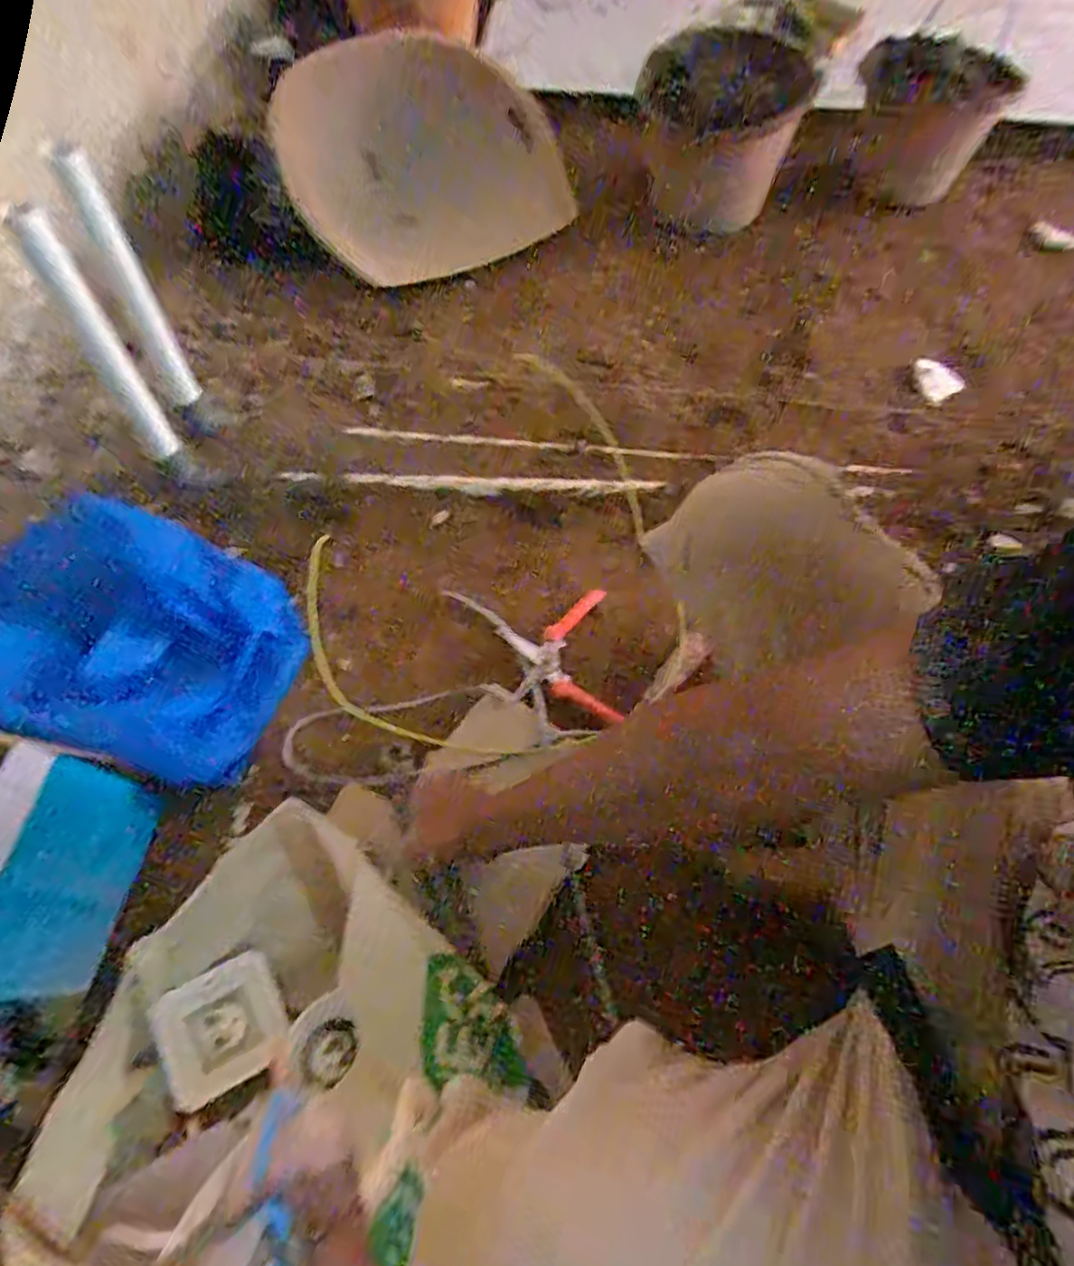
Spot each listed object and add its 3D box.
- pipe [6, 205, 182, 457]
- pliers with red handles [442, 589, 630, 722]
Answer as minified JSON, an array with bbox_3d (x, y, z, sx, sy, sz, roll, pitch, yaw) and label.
[{"bbox_3d":[-0.433,-0.287,0.687,0.033,0.259,0.039,-37,68,-19],"label":"pipe"},{"bbox_3d":[-0.004,0.024,0.751,0.176,0.032,0.152,0,61,-1],"label":"pliers with red handles"}]

